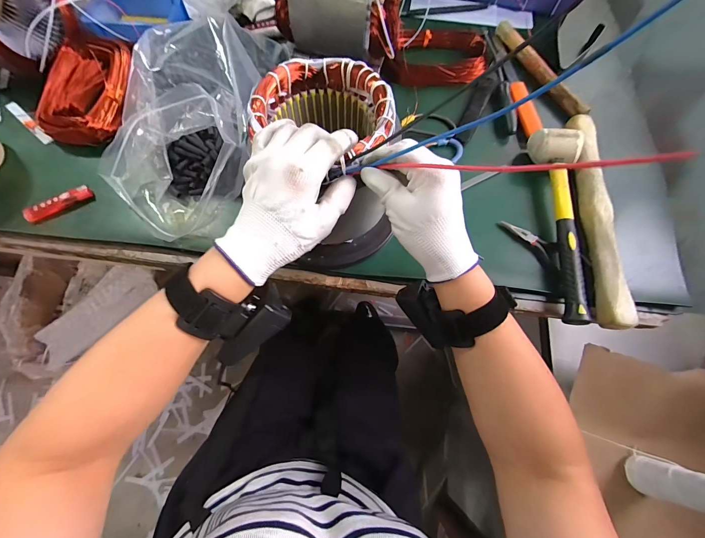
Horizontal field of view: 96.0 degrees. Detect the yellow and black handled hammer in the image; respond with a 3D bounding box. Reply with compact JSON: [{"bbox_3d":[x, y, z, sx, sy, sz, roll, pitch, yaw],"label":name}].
[{"bbox_3d":[0.287,-0.069,0.425,0.067,0.040,0.280,5,70,2],"label":"yellow and black handled hammer"}]

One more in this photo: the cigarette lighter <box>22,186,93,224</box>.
[{"bbox_3d":[-0.409,-0.092,0.441,0.084,0.014,0.016,-32,73,-11],"label":"cigarette lighter"}]

